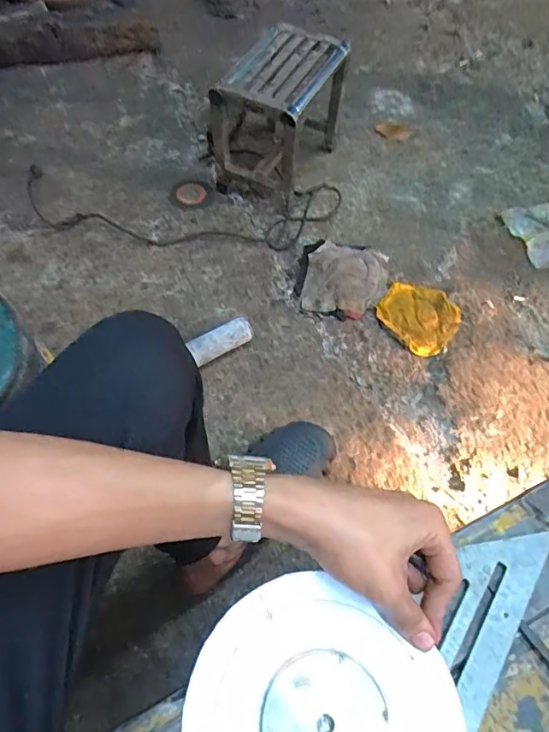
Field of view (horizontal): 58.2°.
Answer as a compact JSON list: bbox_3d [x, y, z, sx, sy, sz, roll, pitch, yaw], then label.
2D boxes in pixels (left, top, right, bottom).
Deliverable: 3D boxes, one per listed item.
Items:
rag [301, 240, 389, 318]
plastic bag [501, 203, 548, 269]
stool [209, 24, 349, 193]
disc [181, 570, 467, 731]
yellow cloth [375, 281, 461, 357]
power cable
[{"bbox_3d":[0.157,-0.192,1.078,0.175,0.021,0.173,10,59,1],"label":"rag"},{"bbox_3d":[0.657,-0.329,1.208,0.151,0.030,0.187,-11,61,-11],"label":"plastic bag"},{"bbox_3d":[0.012,-0.594,1.159,0.198,0.245,0.326,28,61,12],"label":"stool"},{"bbox_3d":[0.027,0.215,0.286,0.158,0.008,0.147,2,59,-3],"label":"disc"},{"bbox_3d":[0.305,-0.109,1.050,0.165,0.017,0.160,39,64,18],"label":"yellow cloth"},{"bbox_3d":[-0.207,-0.363,1.118,0.729,0.041,0.199,2,66,-4],"label":"power cable"}]

